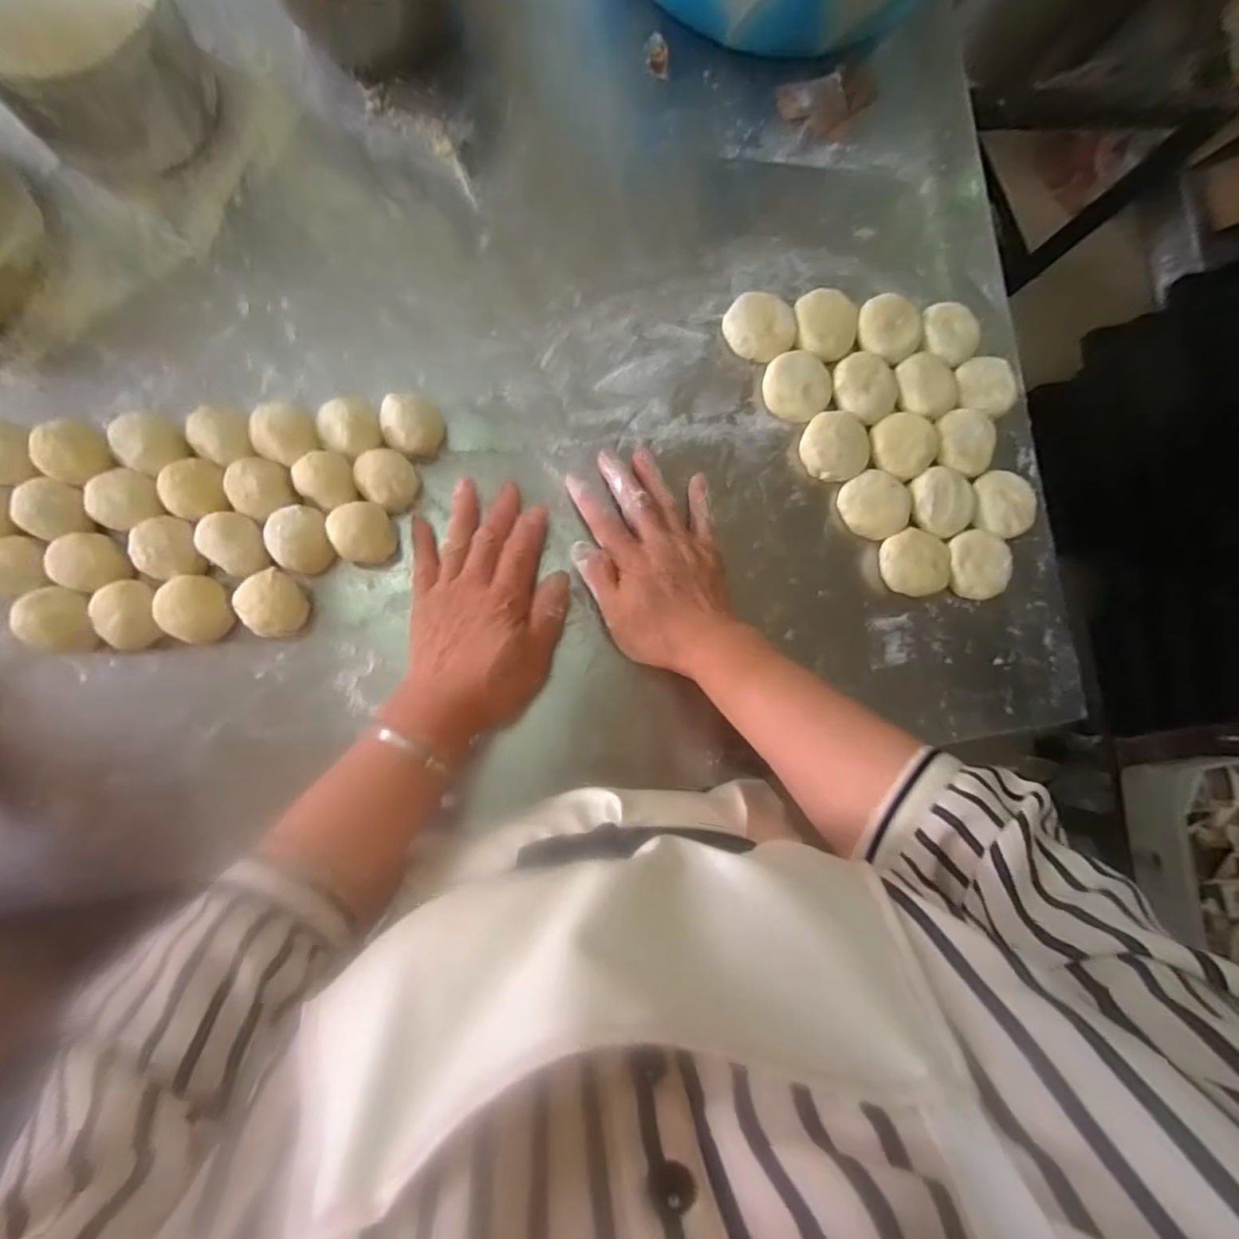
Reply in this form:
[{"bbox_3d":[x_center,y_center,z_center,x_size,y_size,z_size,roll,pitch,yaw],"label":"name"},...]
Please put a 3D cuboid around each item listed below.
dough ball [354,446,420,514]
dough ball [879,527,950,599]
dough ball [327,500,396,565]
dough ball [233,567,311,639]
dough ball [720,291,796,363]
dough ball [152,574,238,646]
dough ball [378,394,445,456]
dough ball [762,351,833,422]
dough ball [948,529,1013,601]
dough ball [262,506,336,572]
[{"bbox_3d":[-0.171,-0.102,0.431,0.039,0.030,0.039,1,86,-8],"label":"dough ball"},{"bbox_3d":[0.245,-0.047,0.491,0.056,0.024,0.055,1,86,-8],"label":"dough ball"},{"bbox_3d":[-0.185,-0.064,0.427,0.040,0.034,0.045,-40,92,-9],"label":"dough ball"},{"bbox_3d":[-0.242,-0.009,0.416,0.038,0.030,0.043,-33,91,-9],"label":"dough ball"},{"bbox_3d":[0.116,-0.242,0.490,0.055,0.024,0.056,1,86,-8],"label":"dough ball"},{"bbox_3d":[-0.291,-0.008,0.408,0.043,0.030,0.044,1,86,-8],"label":"dough ball"},{"bbox_3d":[-0.154,-0.142,0.438,0.040,0.038,0.039,1,86,-8],"label":"dough ball"},{"bbox_3d":[0.149,-0.194,0.490,0.055,0.021,0.056,1,86,-8],"label":"dough ball"},{"bbox_3d":[0.301,-0.045,0.497,0.054,0.021,0.057,1,86,-8],"label":"dough ball"},{"bbox_3d":[-0.226,-0.057,0.422,0.041,0.032,0.042,1,86,-8],"label":"dough ball"}]

